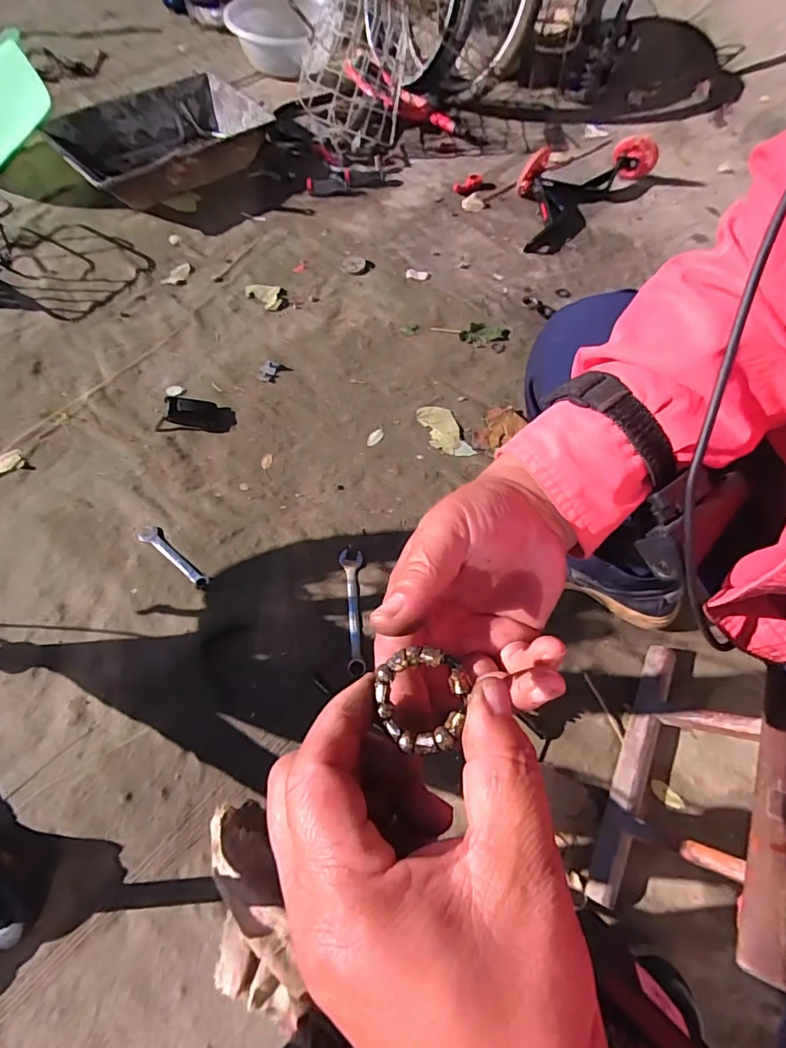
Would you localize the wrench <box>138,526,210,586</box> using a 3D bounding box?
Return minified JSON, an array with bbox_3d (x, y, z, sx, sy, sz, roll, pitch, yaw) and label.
[{"bbox_3d":[-0.341,0.048,0.771,0.148,0.006,0.028,33,66,15],"label":"wrench"}]

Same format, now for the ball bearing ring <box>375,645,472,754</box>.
[{"bbox_3d":[0.009,0.064,0.181,0.033,0.012,0.034,1,62,-1],"label":"ball bearing ring"}]

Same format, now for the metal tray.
[{"bbox_3d":[-0.561,-0.945,1.231,0.481,0.105,0.354,-35,69,-18],"label":"metal tray"}]

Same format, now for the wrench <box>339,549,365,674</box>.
[{"bbox_3d":[-0.060,0.121,0.731,0.033,0.013,0.188,-2,62,-3],"label":"wrench"}]

